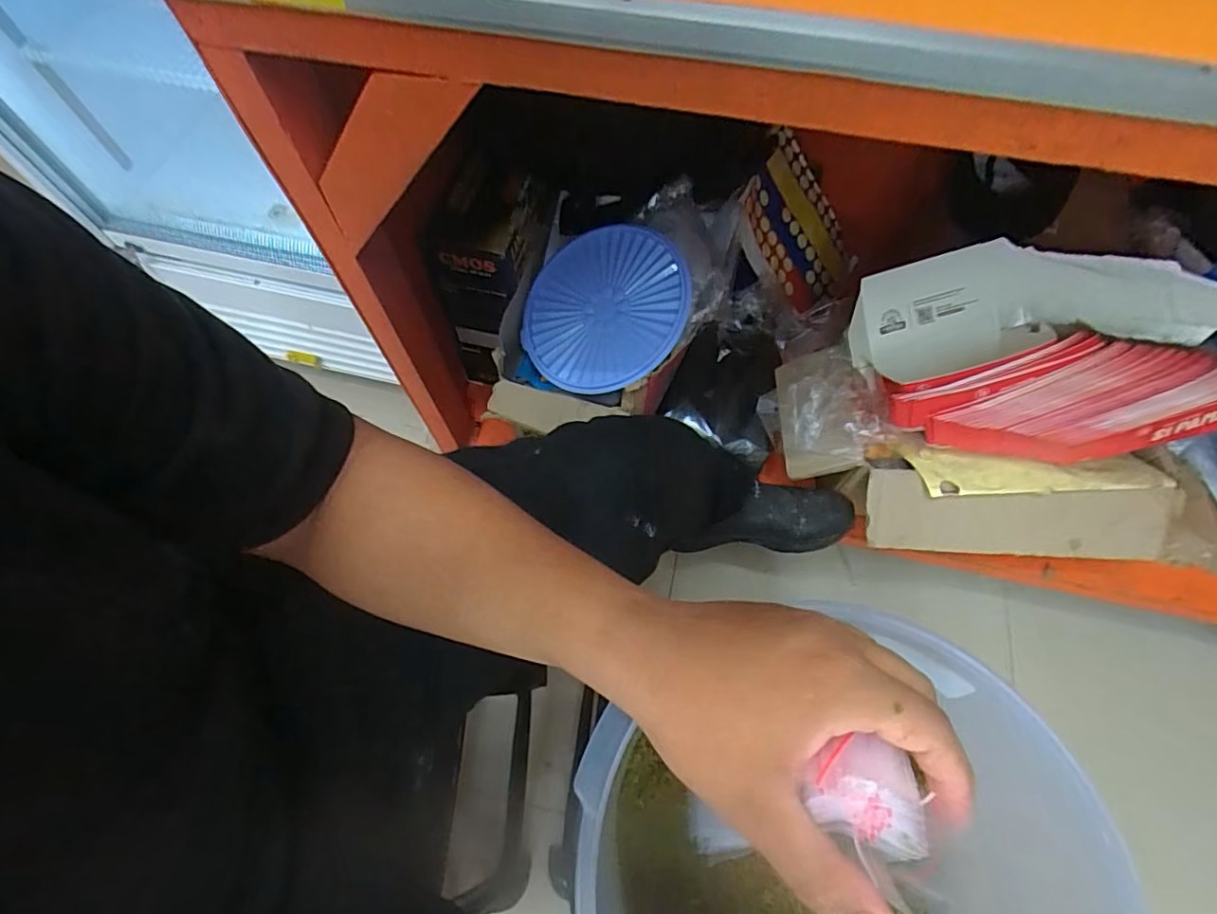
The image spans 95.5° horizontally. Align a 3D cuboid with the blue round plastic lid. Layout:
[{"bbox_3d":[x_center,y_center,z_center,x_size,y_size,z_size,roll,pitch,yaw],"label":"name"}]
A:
[{"bbox_3d":[-0.006,-0.206,0.780,0.245,0.033,0.230,-4,80,23],"label":"blue round plastic lid"}]

